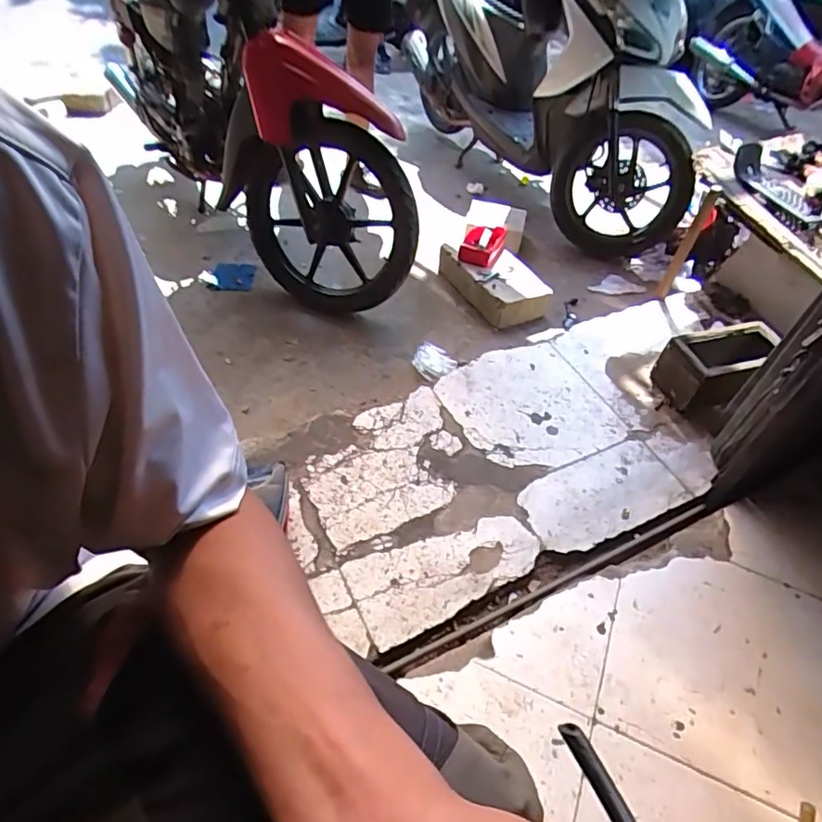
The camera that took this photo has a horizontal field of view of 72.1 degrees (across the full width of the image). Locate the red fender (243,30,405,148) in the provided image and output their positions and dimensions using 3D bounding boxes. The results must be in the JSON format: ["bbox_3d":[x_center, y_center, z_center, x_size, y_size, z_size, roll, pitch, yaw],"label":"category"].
[{"bbox_3d":[-0.230,-0.796,1.446,0.459,0.221,0.144,24,50,14],"label":"red fender"}]

